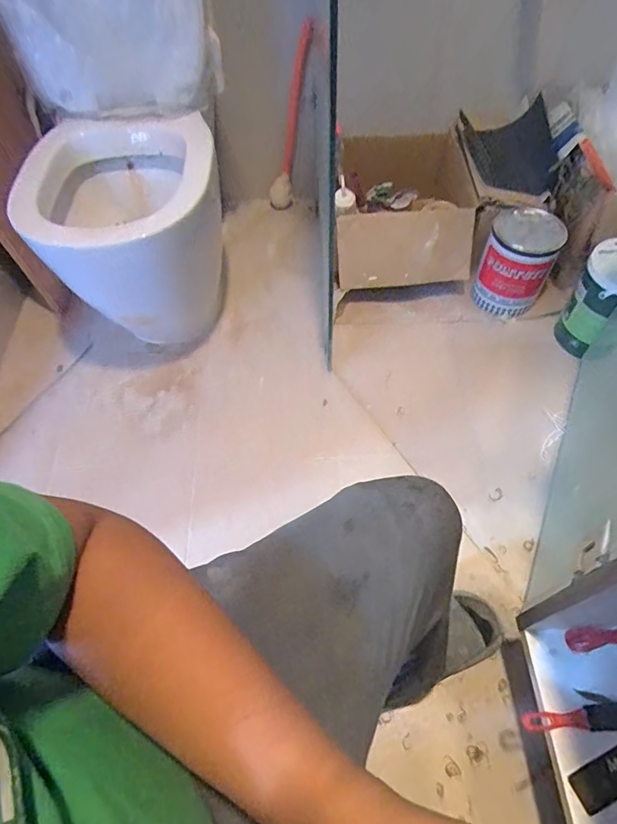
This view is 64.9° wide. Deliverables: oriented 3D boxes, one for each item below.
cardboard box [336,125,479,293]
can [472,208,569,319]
[{"bbox_3d":[0.256,-0.541,1.308,0.355,0.184,0.465,2,57,4],"label":"cardboard box"},{"bbox_3d":[0.513,-0.358,1.202,0.154,0.206,0.147,-1,57,2],"label":"can"}]

